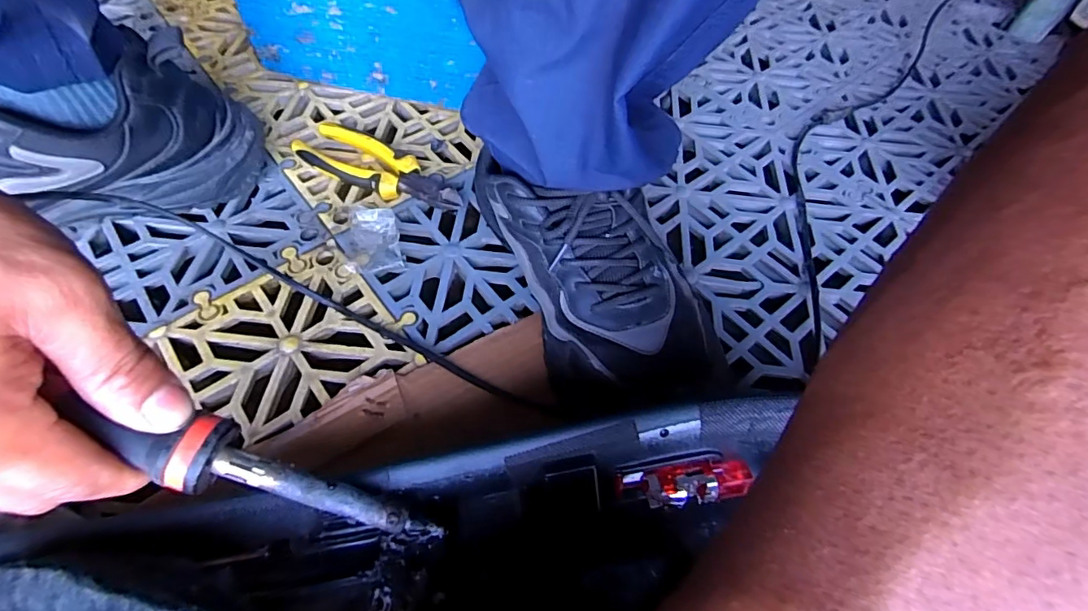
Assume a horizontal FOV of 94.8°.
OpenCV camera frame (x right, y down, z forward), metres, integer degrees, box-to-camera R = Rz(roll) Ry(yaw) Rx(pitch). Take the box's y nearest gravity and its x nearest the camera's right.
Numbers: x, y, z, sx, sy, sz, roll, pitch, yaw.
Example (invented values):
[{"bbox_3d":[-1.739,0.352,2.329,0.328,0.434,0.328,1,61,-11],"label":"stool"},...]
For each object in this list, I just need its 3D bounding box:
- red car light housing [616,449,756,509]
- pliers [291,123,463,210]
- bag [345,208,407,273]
[{"bbox_3d":[0.066,0.085,0.242,0.060,0.019,0.020,-6,57,-7],"label":"red car light housing"},{"bbox_3d":[-0.137,-0.116,0.424,0.150,0.021,0.049,22,58,12],"label":"pliers"},{"bbox_3d":[-0.131,-0.052,0.380,0.040,0.024,0.048,-9,58,-9],"label":"bag"}]

